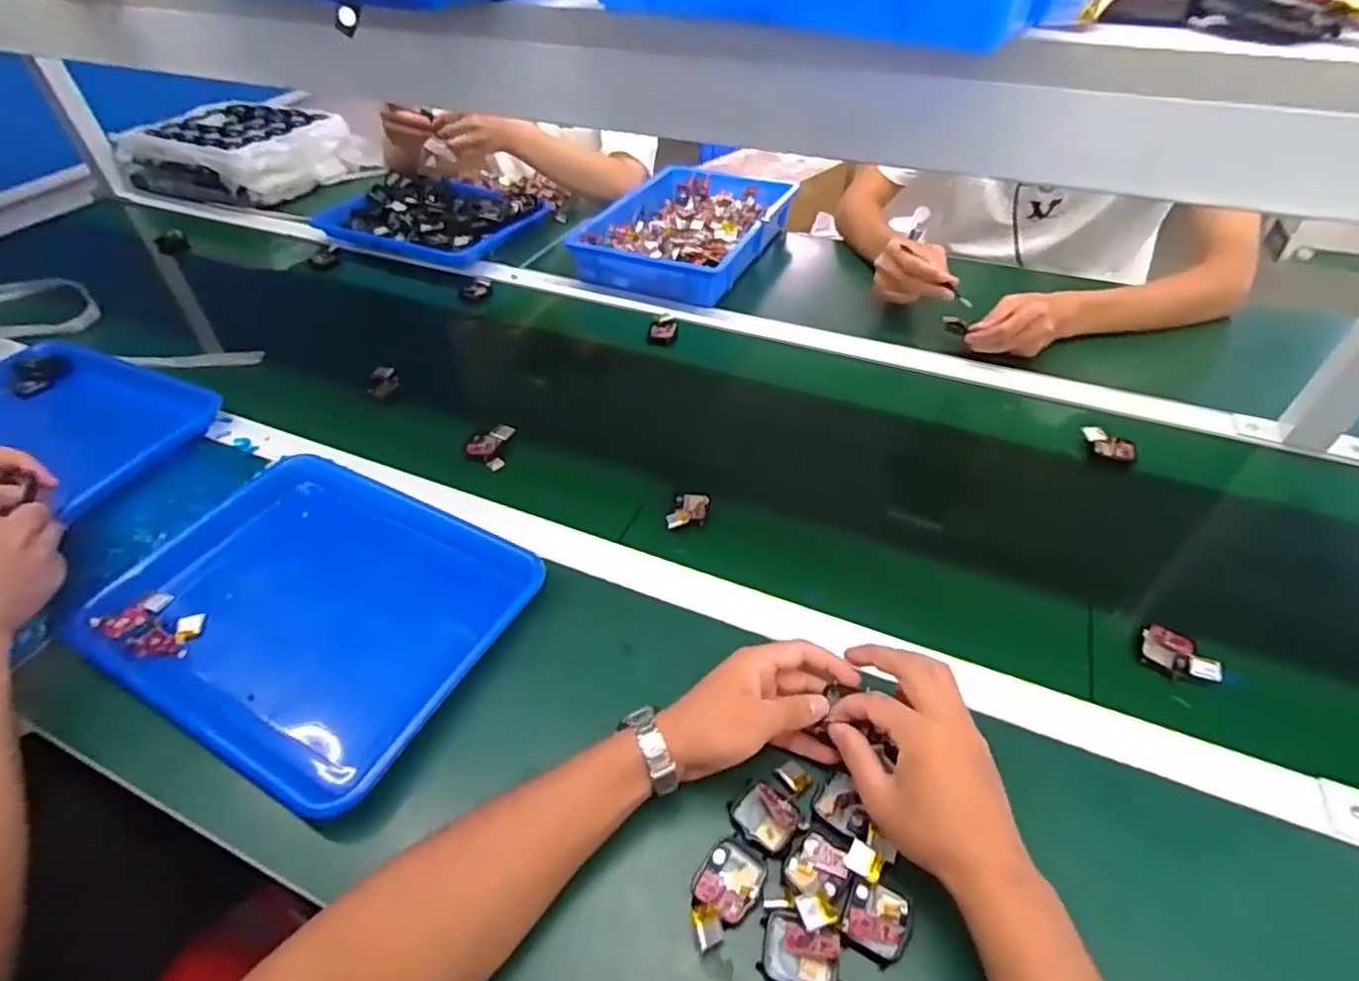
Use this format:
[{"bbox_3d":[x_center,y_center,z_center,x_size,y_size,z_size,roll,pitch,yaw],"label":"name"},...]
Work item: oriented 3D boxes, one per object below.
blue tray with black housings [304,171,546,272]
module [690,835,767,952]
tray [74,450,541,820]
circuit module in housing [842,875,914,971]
[{"bbox_3d":[-0.413,-0.464,1.130,0.339,0.050,0.237,18,49,19],"label":"blue tray with black housings"},{"bbox_3d":[0.028,0.251,0.418,0.040,0.014,0.063,23,51,23],"label":"module"},{"bbox_3d":[-0.312,0.099,0.586,0.337,0.043,0.259,20,50,21],"label":"tray"},{"bbox_3d":[0.121,0.263,0.409,0.038,0.006,0.042,22,50,23],"label":"circuit module in housing"}]

